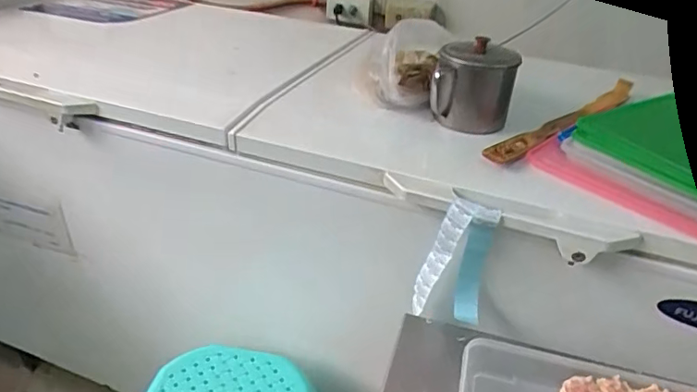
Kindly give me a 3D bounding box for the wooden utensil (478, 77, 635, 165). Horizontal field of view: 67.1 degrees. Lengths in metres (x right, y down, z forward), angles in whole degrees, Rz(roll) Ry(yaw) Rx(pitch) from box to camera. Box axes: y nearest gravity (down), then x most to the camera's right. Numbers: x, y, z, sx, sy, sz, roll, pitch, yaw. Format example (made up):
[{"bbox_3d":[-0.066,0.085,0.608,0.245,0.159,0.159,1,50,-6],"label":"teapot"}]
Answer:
[{"bbox_3d":[0.363,-0.126,0.855,0.446,0.026,0.040,-24,42,-37],"label":"wooden utensil"}]

